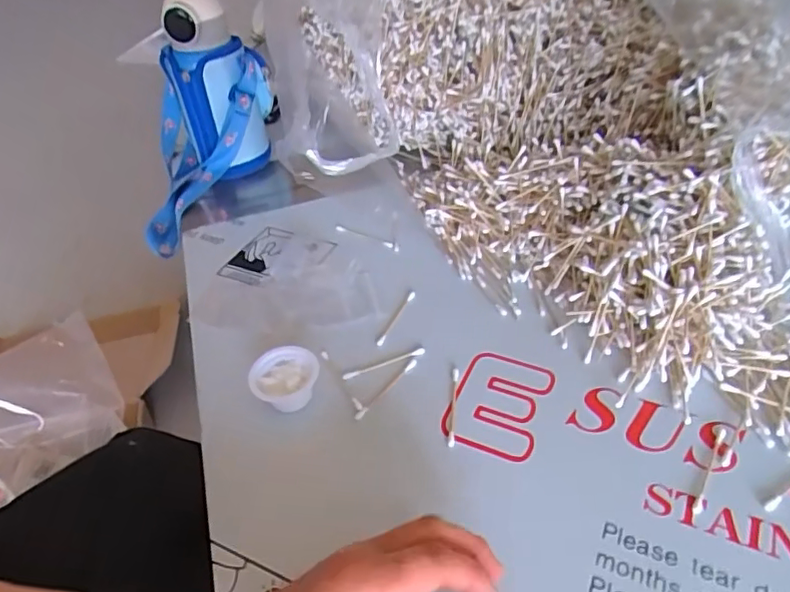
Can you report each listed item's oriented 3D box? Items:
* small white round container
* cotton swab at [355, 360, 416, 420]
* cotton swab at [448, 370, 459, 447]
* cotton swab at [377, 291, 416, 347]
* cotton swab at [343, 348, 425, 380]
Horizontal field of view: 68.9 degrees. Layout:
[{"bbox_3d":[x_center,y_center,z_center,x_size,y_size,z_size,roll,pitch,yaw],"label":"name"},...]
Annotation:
[{"bbox_3d":[-0.086,0.066,0.461,0.048,0.029,0.046,-3,43,3],"label":"small white round container"},{"bbox_3d":[-0.006,0.074,0.465,0.006,0.004,0.073,27,52,31],"label":"cotton swab"},{"bbox_3d":[0.046,0.086,0.448,0.005,0.004,0.071,2,43,9],"label":"cotton swab"},{"bbox_3d":[0.002,0.018,0.526,0.006,0.004,0.075,15,47,22],"label":"cotton swab"},{"bbox_3d":[-0.009,0.056,0.485,0.072,0.004,0.008,-16,44,-11],"label":"cotton swab"}]

